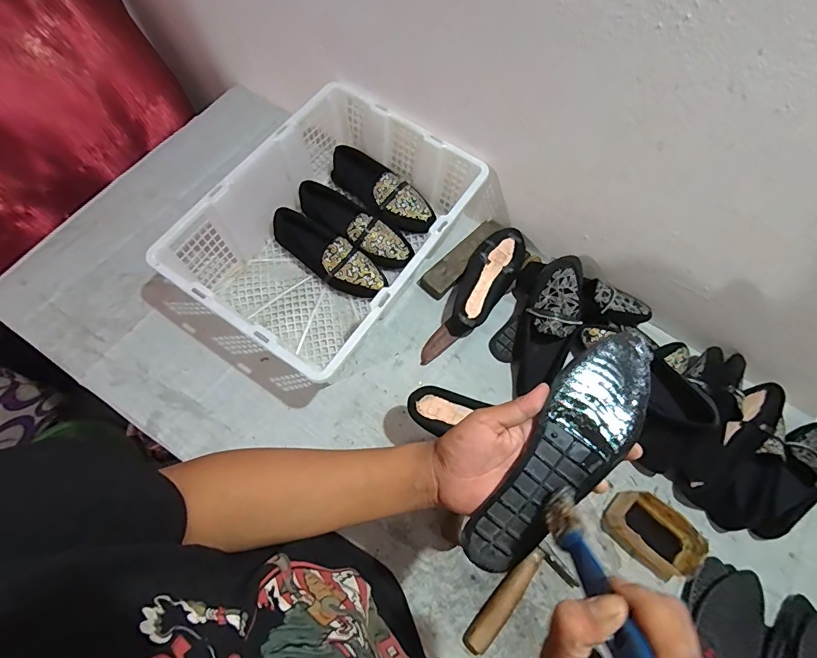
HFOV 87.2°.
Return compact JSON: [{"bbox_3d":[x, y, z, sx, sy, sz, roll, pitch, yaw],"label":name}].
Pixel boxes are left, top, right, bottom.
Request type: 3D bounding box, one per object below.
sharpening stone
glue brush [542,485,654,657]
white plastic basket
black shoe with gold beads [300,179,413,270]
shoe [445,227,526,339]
[{"bbox_3d":[0.109,-0.137,0.837,0.201,0.032,0.056,-39,75,-16],"label":"sharpening stone"},{"bbox_3d":[0.119,0.157,0.285,0.021,0.163,0.027,10,98,3],"label":"glue brush"},{"bbox_3d":[-0.131,-0.168,0.768,0.347,0.161,0.467,35,71,10],"label":"white plastic basket"},{"bbox_3d":[-0.098,-0.203,0.846,0.255,0.092,0.094,39,72,11],"label":"black shoe with gold beads"},{"bbox_3d":[0.146,-0.094,0.806,0.089,0.064,0.242,30,70,9],"label":"shoe"}]

